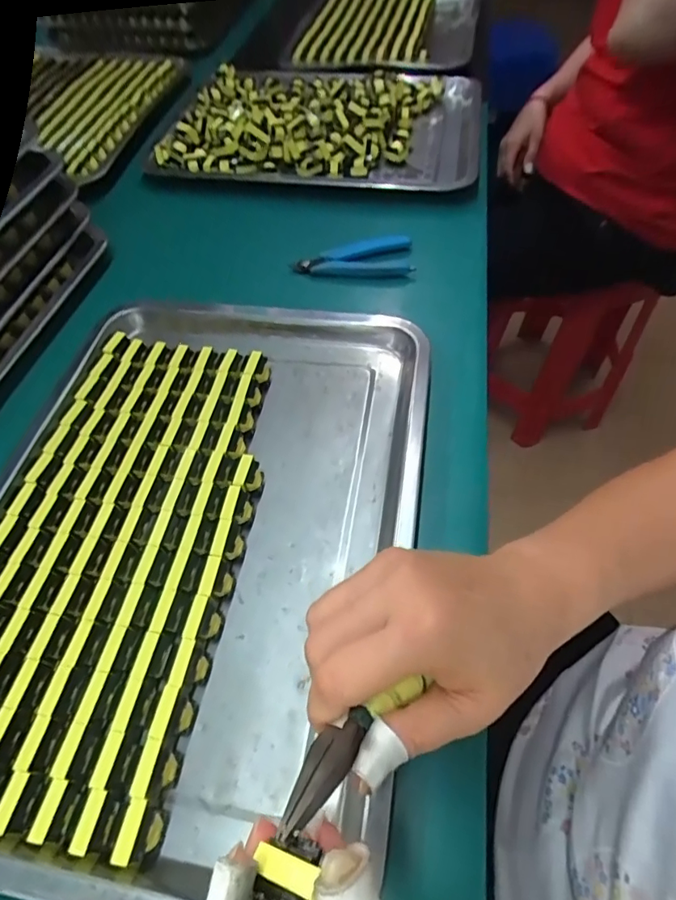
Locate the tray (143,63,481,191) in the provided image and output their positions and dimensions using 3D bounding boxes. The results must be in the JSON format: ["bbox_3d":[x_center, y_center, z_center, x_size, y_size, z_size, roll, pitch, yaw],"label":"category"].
[{"bbox_3d":[-0.017,-0.418,0.604,0.373,0.044,0.296,8,58,10],"label":"tray"}]

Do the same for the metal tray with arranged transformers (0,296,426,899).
[{"bbox_3d":[-0.095,0.039,0.326,0.282,0.032,0.389,5,58,8],"label":"metal tray with arranged transformers"}]

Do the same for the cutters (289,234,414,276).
[{"bbox_3d":[0.013,-0.189,0.475,0.114,0.009,0.050,-3,57,3],"label":"cutters"}]

